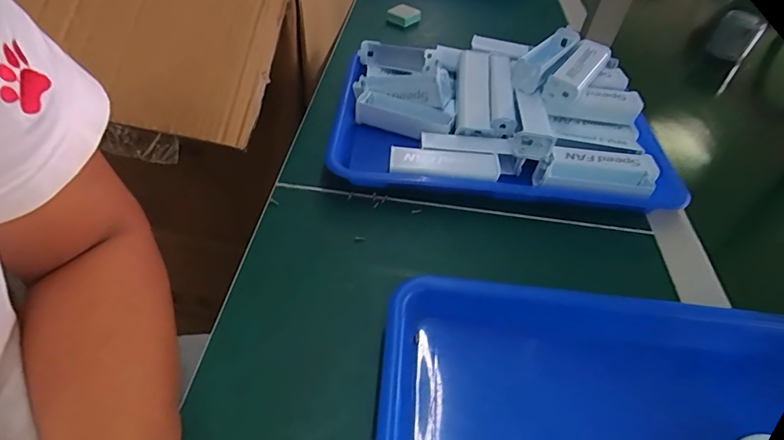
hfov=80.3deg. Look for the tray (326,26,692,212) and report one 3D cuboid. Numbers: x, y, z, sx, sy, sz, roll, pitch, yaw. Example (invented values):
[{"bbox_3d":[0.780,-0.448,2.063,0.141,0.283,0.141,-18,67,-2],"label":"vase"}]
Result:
[{"bbox_3d":[0.112,-0.128,0.494,0.329,0.088,0.276,8,45,0],"label":"tray"}]

